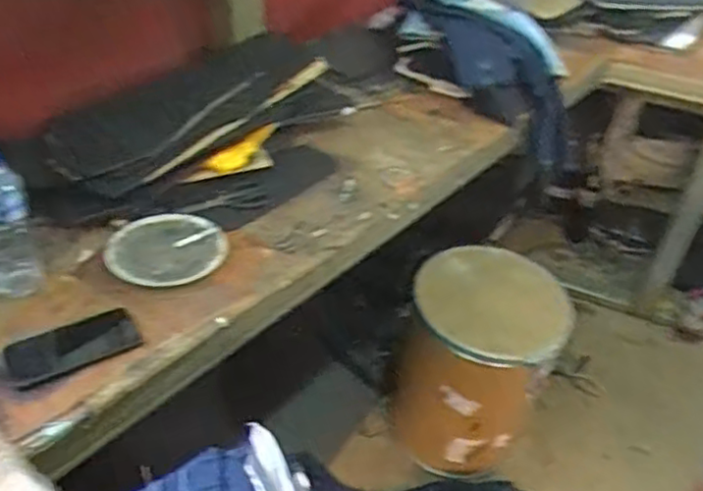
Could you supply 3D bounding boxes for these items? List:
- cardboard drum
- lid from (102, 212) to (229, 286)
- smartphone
[{"bbox_3d":[0.301,0.272,1.649,0.342,0.439,0.311,11,39,9],"label":"cardboard drum"},{"bbox_3d":[-0.285,0.002,1.043,0.173,0.021,0.166,3,39,-2],"label":"lid"},{"bbox_3d":[-0.360,0.132,0.882,0.156,0.012,0.084,-20,45,-27],"label":"smartphone"}]

